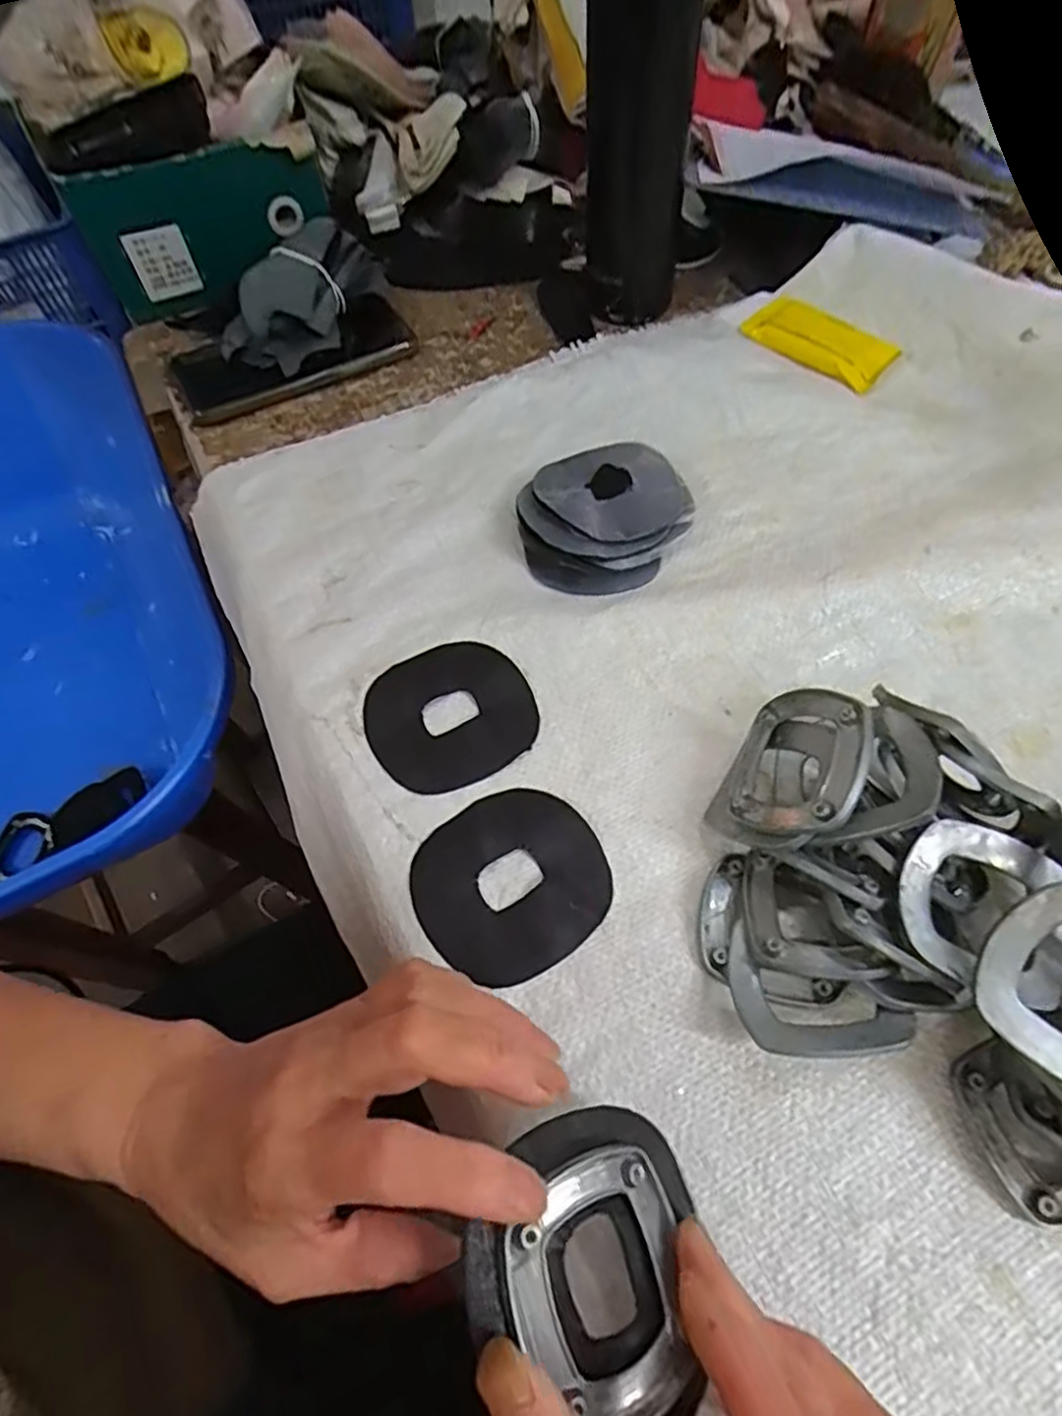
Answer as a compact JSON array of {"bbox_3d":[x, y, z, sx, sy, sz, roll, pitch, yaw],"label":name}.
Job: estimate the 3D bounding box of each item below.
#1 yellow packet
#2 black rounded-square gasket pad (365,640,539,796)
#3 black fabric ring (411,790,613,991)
[{"bbox_3d":[0.196,-0.254,0.475,0.101,0.010,0.057,39,68,22],"label":"yellow packet"},{"bbox_3d":[-0.039,0.002,0.339,0.080,0.004,0.077,-23,61,-11],"label":"black rounded-square gasket pad"},{"bbox_3d":[-0.008,0.074,0.297,0.080,0.004,0.075,-33,63,-17],"label":"black fabric ring"}]

